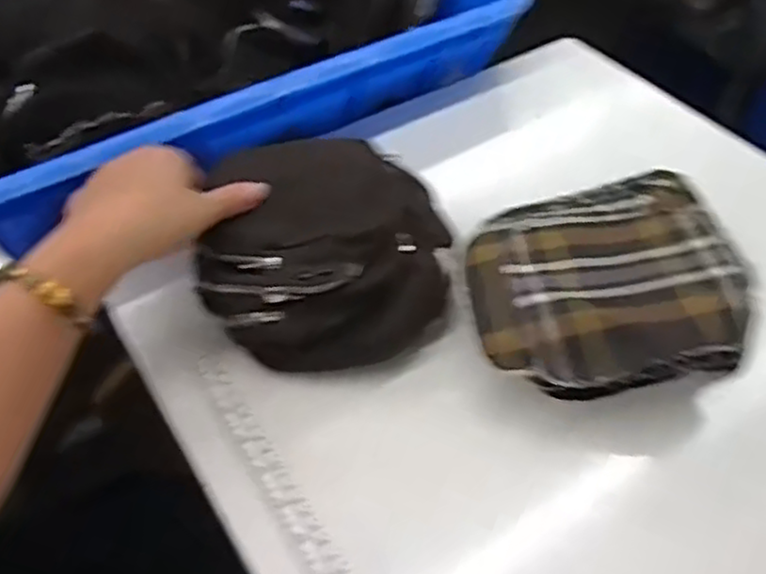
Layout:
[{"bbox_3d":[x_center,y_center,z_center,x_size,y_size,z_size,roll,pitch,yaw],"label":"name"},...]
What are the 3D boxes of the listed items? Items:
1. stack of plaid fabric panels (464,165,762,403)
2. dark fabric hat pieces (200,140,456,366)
[{"bbox_3d":[0.147,0.003,0.493,0.185,0.060,0.148,-9,48,-7],"label":"stack of plaid fabric panels"},{"bbox_3d":[-0.040,-0.027,0.509,0.161,0.059,0.159,0,47,1],"label":"dark fabric hat pieces"}]

